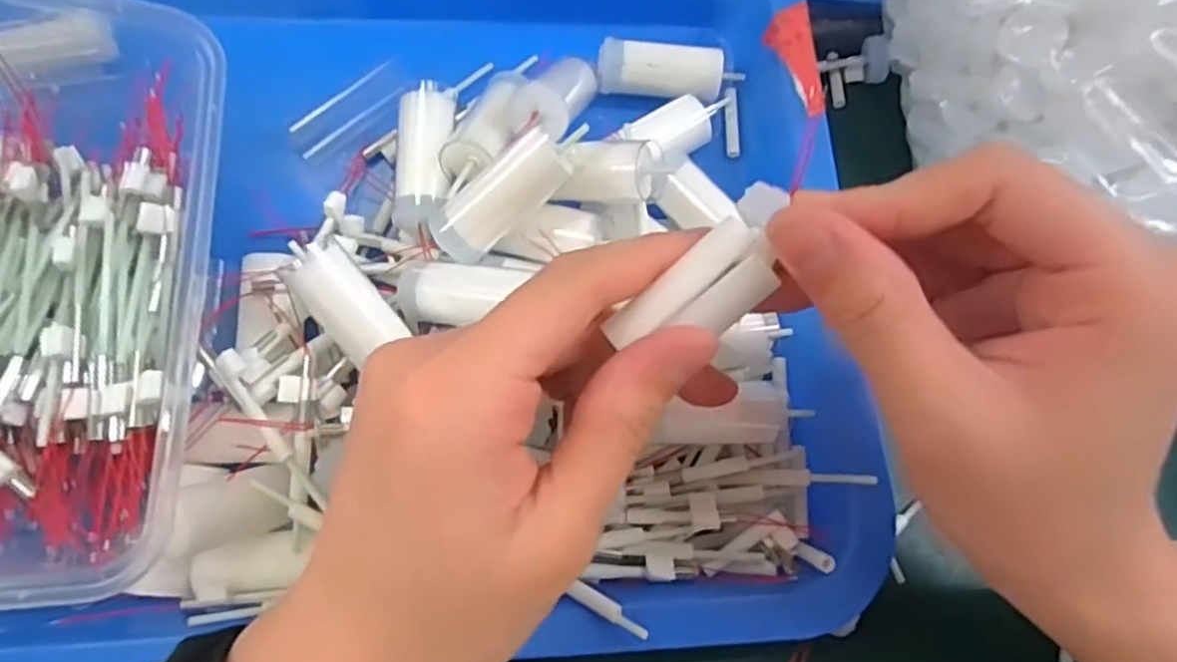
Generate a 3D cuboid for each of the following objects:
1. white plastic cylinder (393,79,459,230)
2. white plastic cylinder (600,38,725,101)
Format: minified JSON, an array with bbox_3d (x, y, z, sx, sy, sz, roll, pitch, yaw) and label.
[{"bbox_3d":[-0.059,-0.061,0.256,0.018,0.021,0.055,3,66,-2],"label":"white plastic cylinder"},{"bbox_3d":[0.029,-0.102,0.280,0.048,0.016,0.019,5,66,-1],"label":"white plastic cylinder"}]

